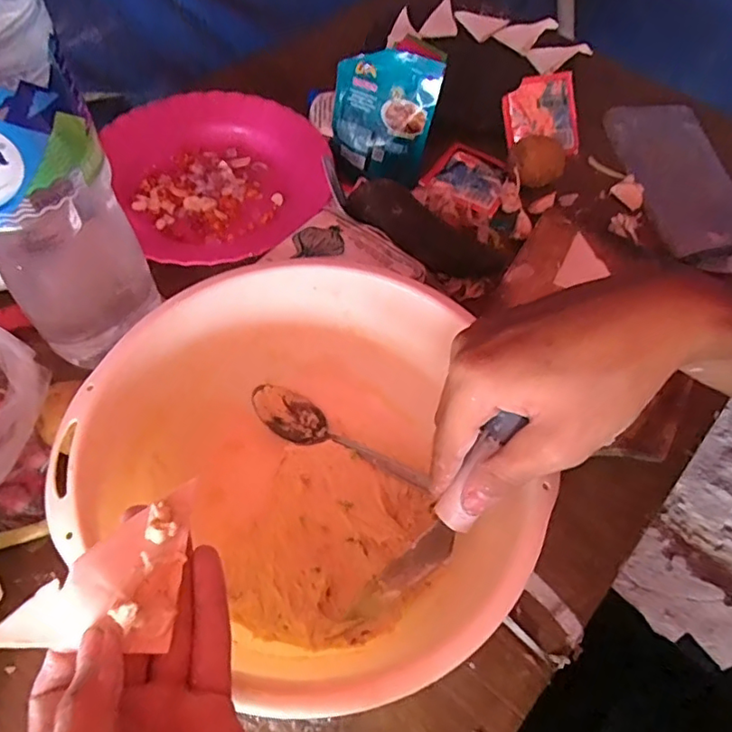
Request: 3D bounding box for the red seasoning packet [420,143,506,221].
[{"bbox_3d":[0.104,-0.187,0.554,0.077,0.013,0.074,28,61,13],"label":"red seasoning packet"}]

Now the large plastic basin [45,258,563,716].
[{"bbox_3d":[-0.026,0.059,0.341,0.231,0.101,0.222,32,62,15],"label":"large plastic basin"}]

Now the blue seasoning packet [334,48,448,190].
[{"bbox_3d":[0.014,-0.222,0.499,0.090,0.105,0.014,26,39,9],"label":"blue seasoning packet"}]

